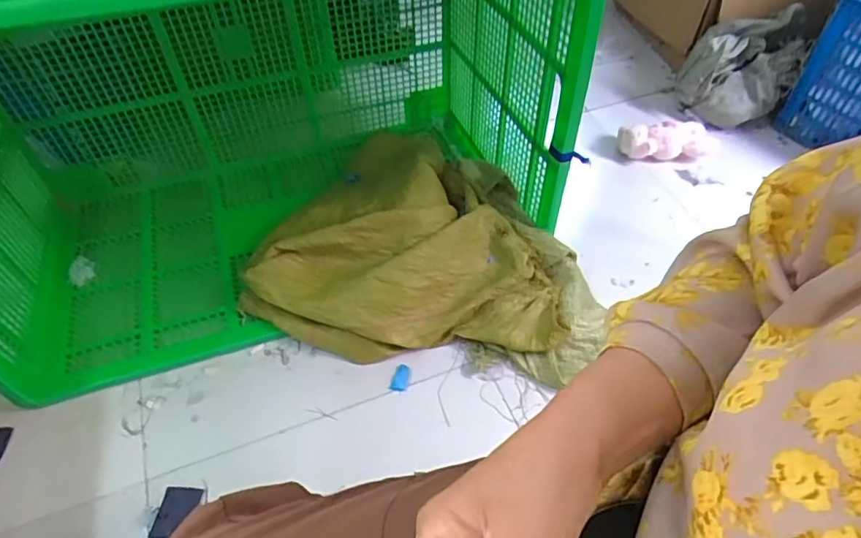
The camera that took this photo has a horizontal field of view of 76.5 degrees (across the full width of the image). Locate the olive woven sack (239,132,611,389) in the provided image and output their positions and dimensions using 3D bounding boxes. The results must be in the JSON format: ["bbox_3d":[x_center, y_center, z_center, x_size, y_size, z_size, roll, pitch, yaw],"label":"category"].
[{"bbox_3d":[0.008,-0.033,1.089,0.678,0.194,0.431,7,51,7],"label":"olive woven sack"}]

